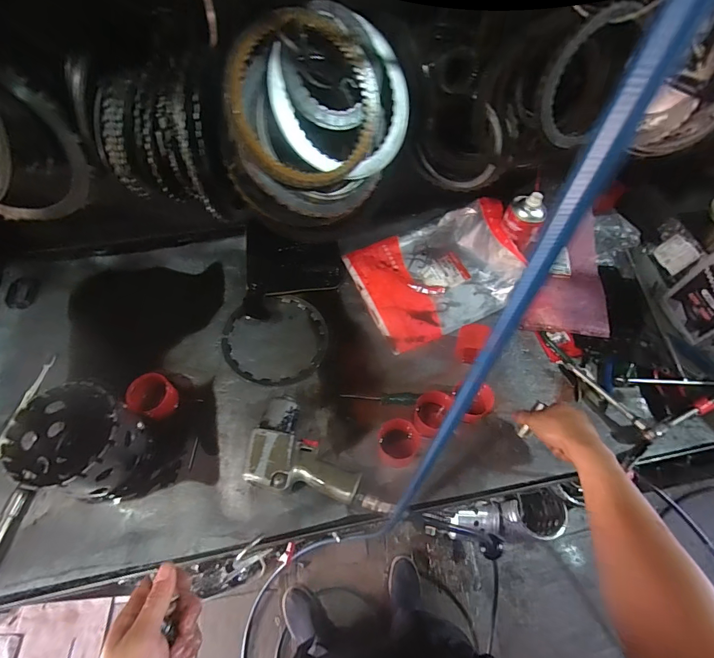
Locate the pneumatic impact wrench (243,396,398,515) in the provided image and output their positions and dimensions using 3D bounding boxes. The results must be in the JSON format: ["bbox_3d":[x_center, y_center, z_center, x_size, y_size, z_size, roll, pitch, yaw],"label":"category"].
[{"bbox_3d":[-0.053,0.192,0.608,0.226,0.068,0.139,10,62,5],"label":"pneumatic impact wrench"}]

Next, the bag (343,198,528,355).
[{"bbox_3d":[0.162,-0.132,0.788,0.313,0.096,0.261,-21,64,-12],"label":"bag"}]

